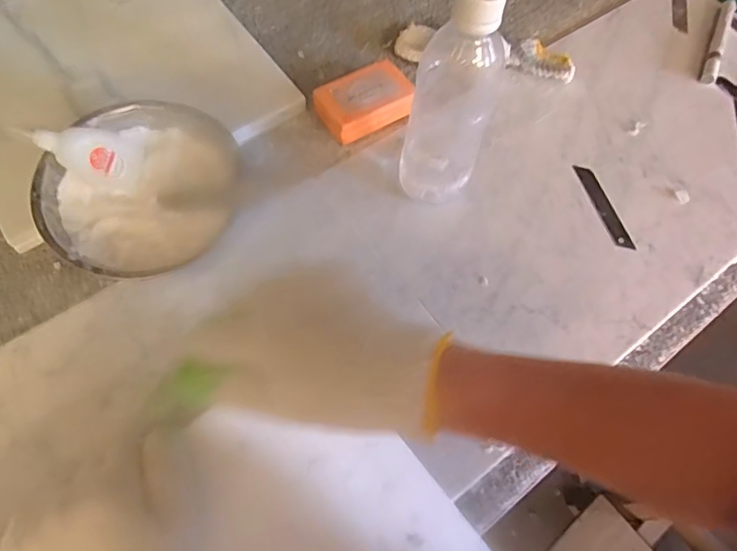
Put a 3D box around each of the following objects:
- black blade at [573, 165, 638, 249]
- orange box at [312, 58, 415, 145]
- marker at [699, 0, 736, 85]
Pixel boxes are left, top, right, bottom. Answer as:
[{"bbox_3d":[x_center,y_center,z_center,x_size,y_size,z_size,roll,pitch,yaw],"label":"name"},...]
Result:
[{"bbox_3d":[0.229,-0.068,0.508,0.019,0.004,0.097,-14,66,-10],"label":"black blade"},{"bbox_3d":[-0.002,-0.178,0.534,0.094,0.024,0.063,-25,68,-15],"label":"orange box"},{"bbox_3d":[0.408,-0.272,0.609,0.016,0.011,0.151,26,65,9],"label":"marker"}]

